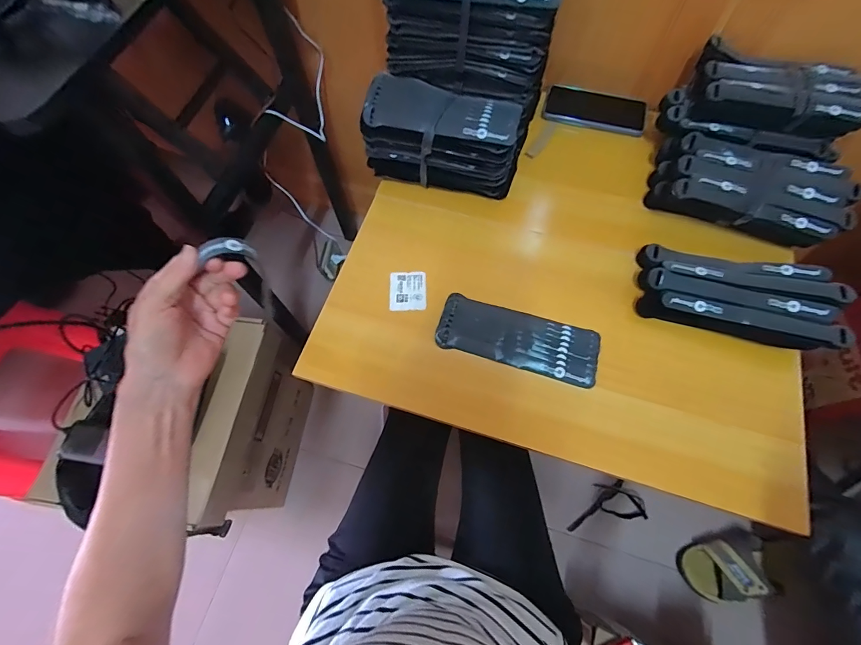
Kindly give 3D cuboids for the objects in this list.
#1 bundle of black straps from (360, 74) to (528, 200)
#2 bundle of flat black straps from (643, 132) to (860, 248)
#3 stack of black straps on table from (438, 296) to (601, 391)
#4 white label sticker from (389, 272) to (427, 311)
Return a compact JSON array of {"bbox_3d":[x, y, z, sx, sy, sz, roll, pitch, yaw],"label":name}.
[{"bbox_3d":[0.021,-0.257,0.551,0.217,0.105,0.088,14,68,4],"label":"bundle of black straps"},{"bbox_3d":[0.426,-0.179,0.528,0.220,0.076,0.126,17,68,6],"label":"bundle of flat black straps"},{"bbox_3d":[0.110,0.020,0.495,0.197,0.018,0.073,17,68,6],"label":"stack of black straps on table"},{"bbox_3d":[-0.030,-0.043,0.530,0.050,0.005,0.057,-1,68,-4],"label":"white label sticker"}]

